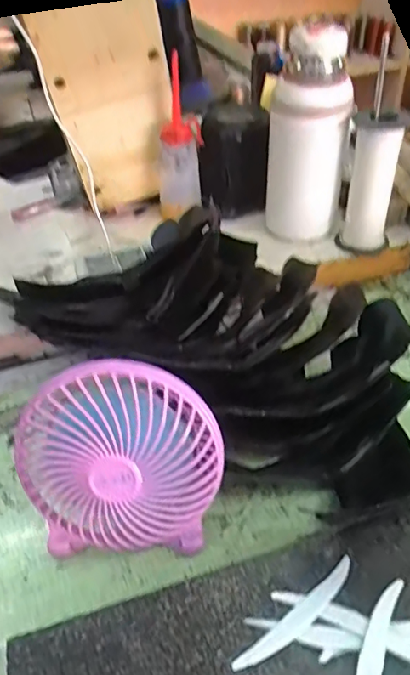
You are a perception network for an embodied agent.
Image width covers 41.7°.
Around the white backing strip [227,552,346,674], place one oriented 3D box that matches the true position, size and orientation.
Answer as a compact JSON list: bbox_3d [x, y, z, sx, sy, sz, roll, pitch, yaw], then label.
[{"bbox_3d":[0.055,0.160,0.309,0.093,0.005,0.014,-29,46,-26],"label":"white backing strip"}]

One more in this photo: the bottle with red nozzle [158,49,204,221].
[{"bbox_3d":[-0.033,-0.230,0.645,0.057,0.161,0.054,-5,40,0],"label":"bottle with red nozzle"}]

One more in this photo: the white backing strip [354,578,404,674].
[{"bbox_3d":[0.089,0.172,0.286,0.014,0.010,0.092,14,44,21],"label":"white backing strip"}]

